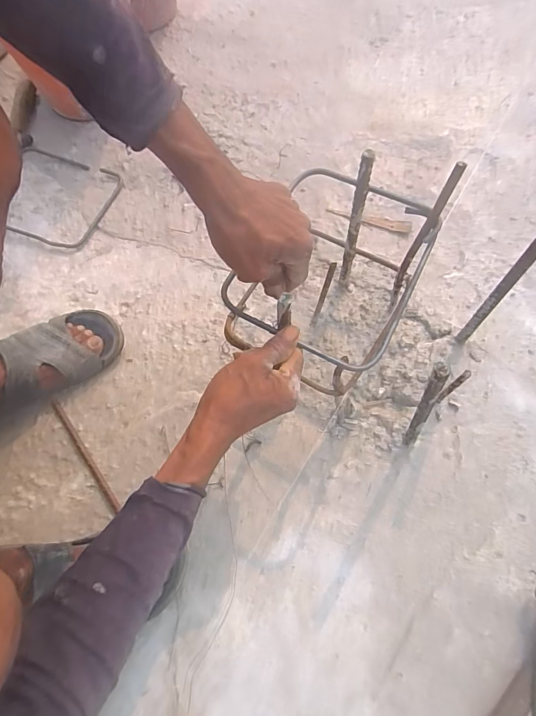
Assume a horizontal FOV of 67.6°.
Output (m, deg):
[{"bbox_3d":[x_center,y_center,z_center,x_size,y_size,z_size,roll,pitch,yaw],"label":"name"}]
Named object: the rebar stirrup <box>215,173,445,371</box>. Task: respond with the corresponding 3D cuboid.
[{"bbox_3d":[0.071,-0.111,0.453,0.195,0.040,0.217,27,70,14],"label":"rebar stirrup"}]

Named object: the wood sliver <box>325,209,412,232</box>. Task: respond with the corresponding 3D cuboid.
[{"bbox_3d":[0.172,-0.235,0.681,0.140,0.011,0.024,14,67,9],"label":"wood sliver"}]

